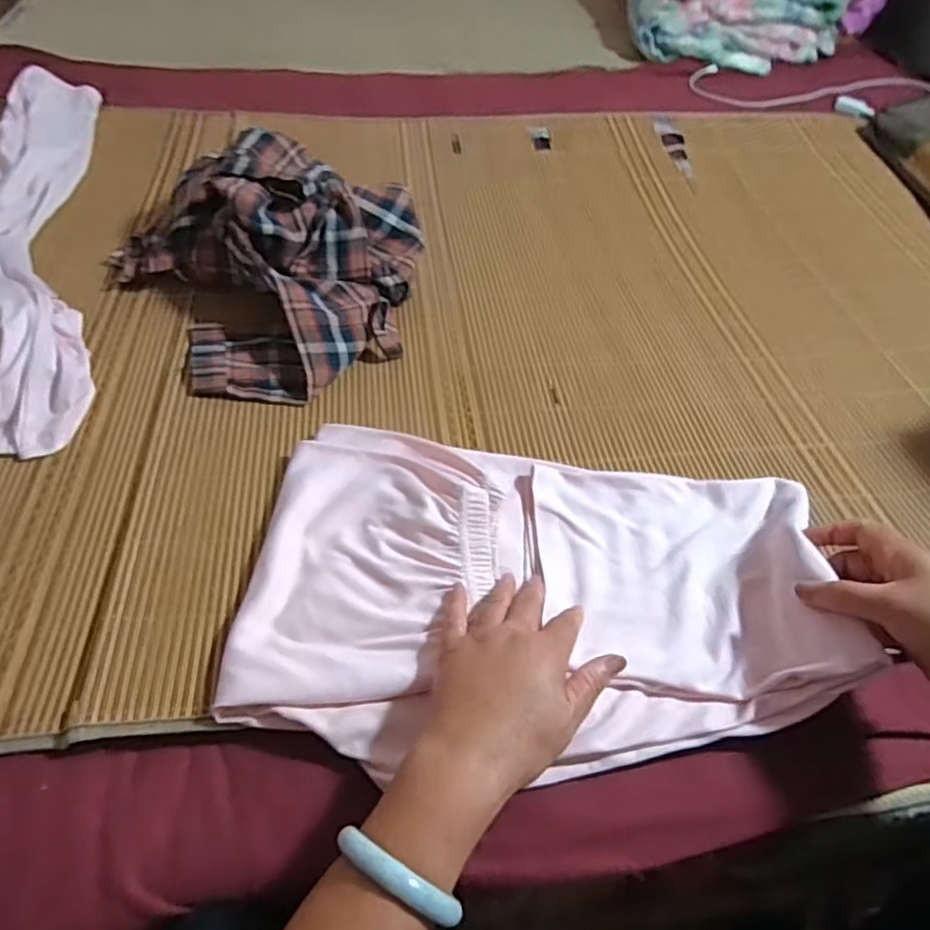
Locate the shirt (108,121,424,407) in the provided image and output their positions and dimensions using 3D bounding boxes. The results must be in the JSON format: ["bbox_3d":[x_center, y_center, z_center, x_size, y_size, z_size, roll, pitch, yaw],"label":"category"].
[{"bbox_3d":[-0.190,-0.229,0.715,0.292,0.116,0.306,-26,56,-24],"label":"shirt"}]

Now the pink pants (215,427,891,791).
[{"bbox_3d":[0.065,0.081,0.498,0.437,0.056,0.279,4,47,-3],"label":"pink pants"}]

